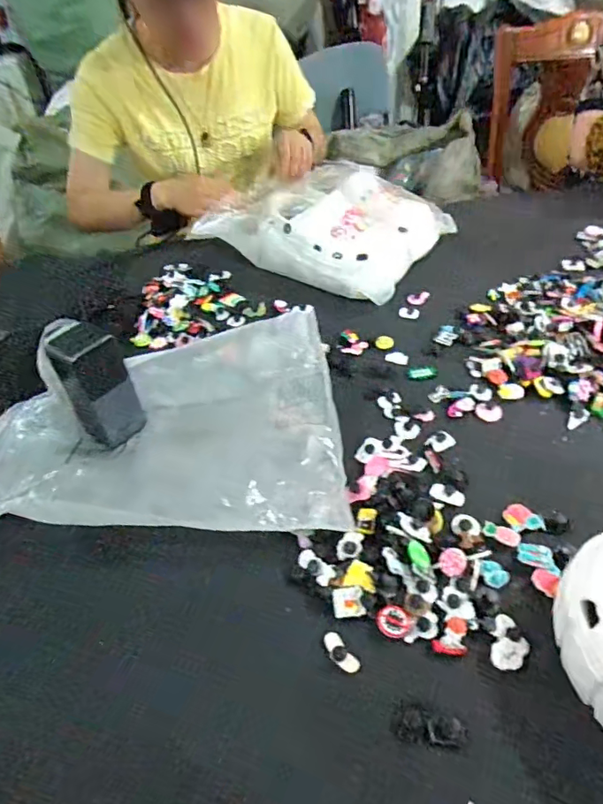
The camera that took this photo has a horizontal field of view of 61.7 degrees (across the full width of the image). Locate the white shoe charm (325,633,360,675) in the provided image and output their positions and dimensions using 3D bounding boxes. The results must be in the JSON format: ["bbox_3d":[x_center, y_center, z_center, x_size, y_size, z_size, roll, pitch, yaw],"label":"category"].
[{"bbox_3d":[0.030,0.193,0.389,0.014,0.004,0.035,-30,49,-23],"label":"white shoe charm"}]

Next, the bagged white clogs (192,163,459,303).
[{"bbox_3d":[0.042,-0.285,0.811,0.323,0.111,0.228,19,49,24],"label":"bagged white clogs"}]

